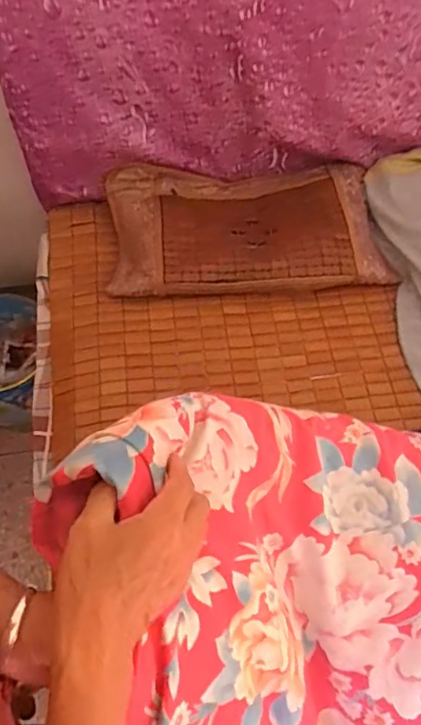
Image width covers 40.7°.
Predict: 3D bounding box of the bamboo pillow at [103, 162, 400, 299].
[{"bbox_3d":[0.063,-0.241,0.997,0.477,0.059,0.261,-5,60,-3],"label":"bamboo pillow"}]

